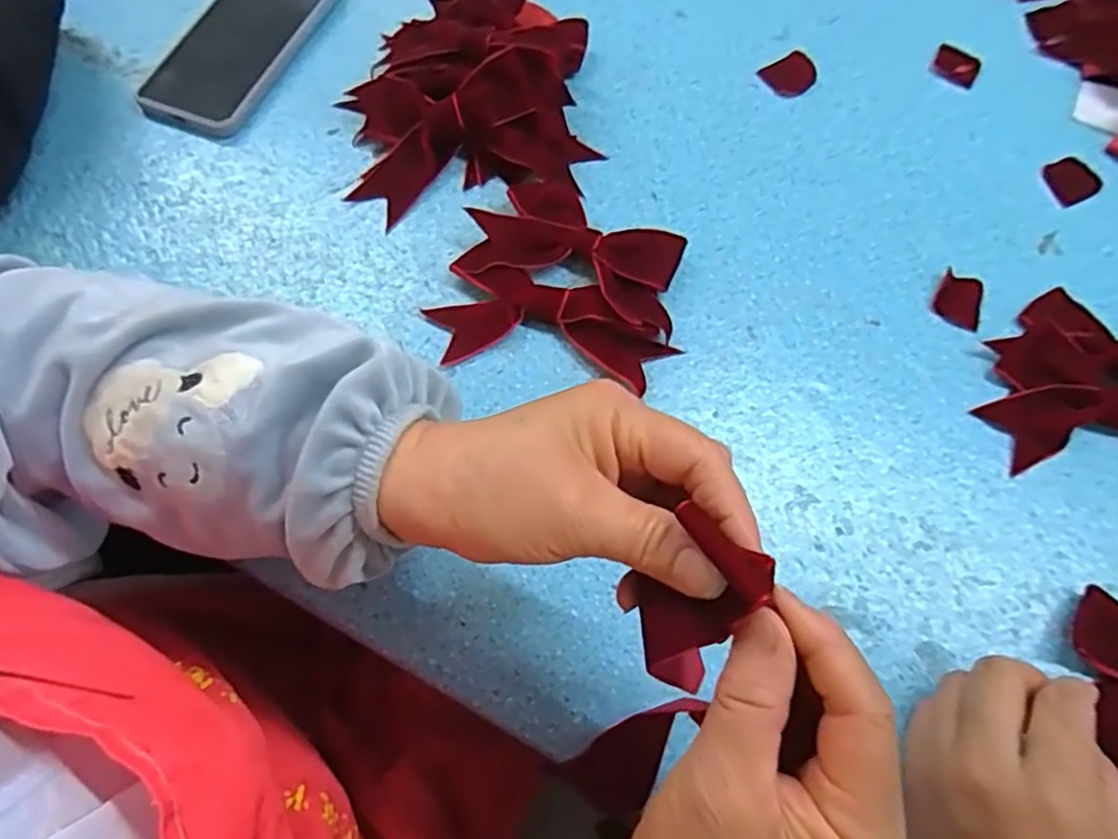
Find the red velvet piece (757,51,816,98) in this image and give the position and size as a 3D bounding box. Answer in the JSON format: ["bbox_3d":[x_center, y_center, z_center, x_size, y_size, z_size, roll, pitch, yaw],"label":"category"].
[{"bbox_3d":[0.168,-0.252,0.506,0.036,0.007,0.034,-33,71,-13],"label":"red velvet piece"}]

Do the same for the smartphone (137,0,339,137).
[{"bbox_3d":[-0.231,-0.275,0.507,0.084,0.015,0.164,21,69,9],"label":"smartphone"}]

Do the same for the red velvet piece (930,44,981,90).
[{"bbox_3d":[0.294,-0.262,0.513,0.033,0.004,0.031,32,71,13],"label":"red velvet piece"}]

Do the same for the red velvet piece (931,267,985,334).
[{"bbox_3d":[0.249,-0.075,0.431,0.028,0.004,0.035,26,70,11],"label":"red velvet piece"}]

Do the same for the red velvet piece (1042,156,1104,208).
[{"bbox_3d":[0.348,-0.162,0.470,0.034,0.004,0.034,-20,68,-8],"label":"red velvet piece"}]

